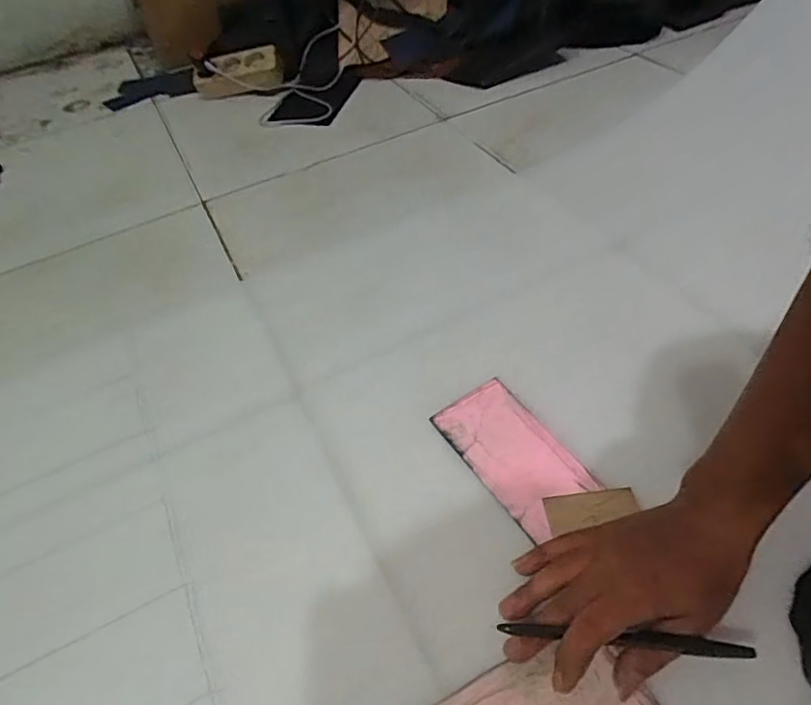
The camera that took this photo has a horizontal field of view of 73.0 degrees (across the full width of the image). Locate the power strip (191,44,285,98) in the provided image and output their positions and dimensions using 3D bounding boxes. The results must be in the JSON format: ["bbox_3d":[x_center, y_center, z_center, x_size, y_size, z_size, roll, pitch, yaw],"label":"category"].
[{"bbox_3d":[-0.290,-0.485,0.947,0.157,0.063,0.049,-7,48,16],"label":"power strip"}]

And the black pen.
[{"bbox_3d":[0.135,0.180,0.344,0.151,0.005,0.009,0,49,12],"label":"black pen"}]

